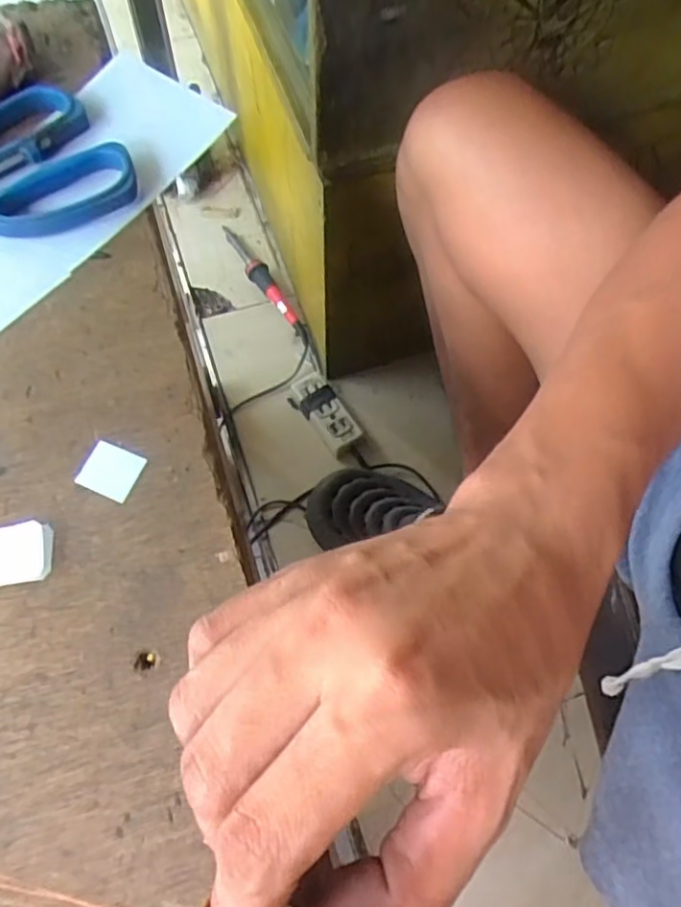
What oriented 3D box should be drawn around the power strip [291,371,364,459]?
[{"bbox_3d":[-0.018,-0.051,0.806,0.048,0.022,0.117,-25,68,-13],"label":"power strip"}]

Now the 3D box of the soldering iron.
[{"bbox_3d":[-0.107,-0.244,0.893,0.028,0.033,0.243,-25,68,-13],"label":"soldering iron"}]

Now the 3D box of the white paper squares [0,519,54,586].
[{"bbox_3d":[-0.120,0.036,0.238,0.026,0.004,0.023,-8,65,-6],"label":"white paper squares"}]

